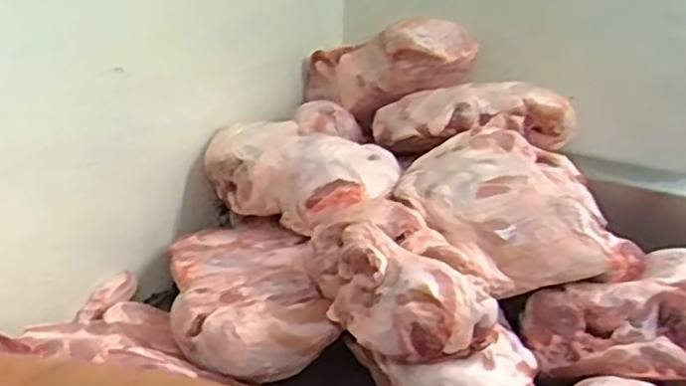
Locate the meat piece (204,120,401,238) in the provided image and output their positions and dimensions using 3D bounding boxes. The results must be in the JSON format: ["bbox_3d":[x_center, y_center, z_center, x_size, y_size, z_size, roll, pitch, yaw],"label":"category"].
[{"bbox_3d":[-0.072,-0.036,1.246,0.330,0.125,0.197,15,24,28],"label":"meat piece"}]

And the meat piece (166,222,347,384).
[{"bbox_3d":[-0.160,0.148,1.117,0.207,0.109,0.375,-4,22,-19],"label":"meat piece"}]

